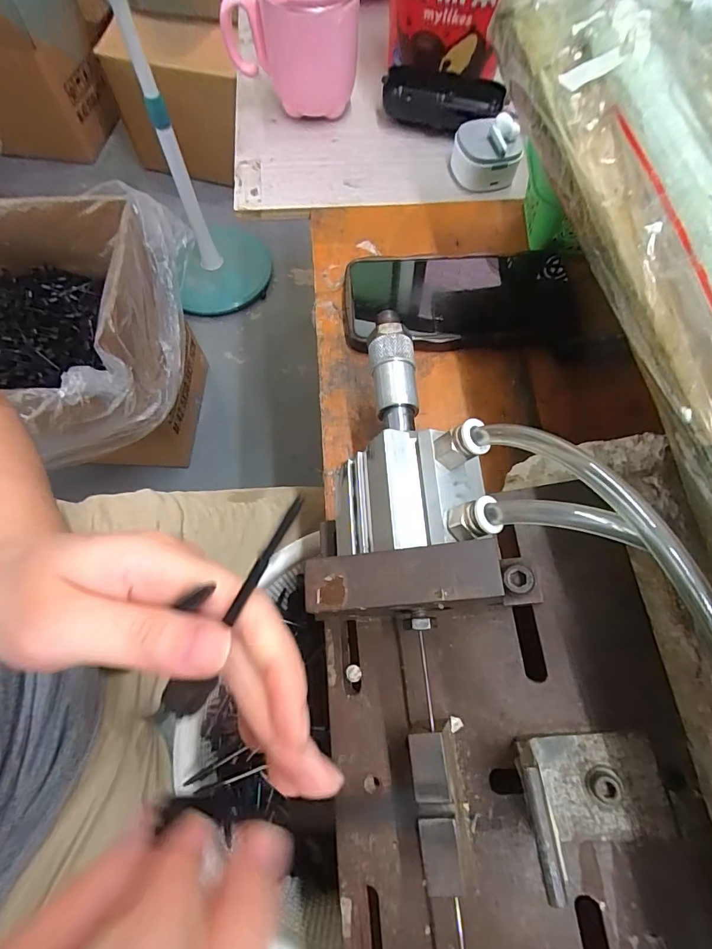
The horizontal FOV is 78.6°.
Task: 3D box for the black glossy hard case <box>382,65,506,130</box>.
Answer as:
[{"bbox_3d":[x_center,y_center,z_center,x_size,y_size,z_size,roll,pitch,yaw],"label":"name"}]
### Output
[{"bbox_3d":[0.079,-0.345,0.403,0.107,0.029,0.049,10,69,3],"label":"black glossy hard case"}]

